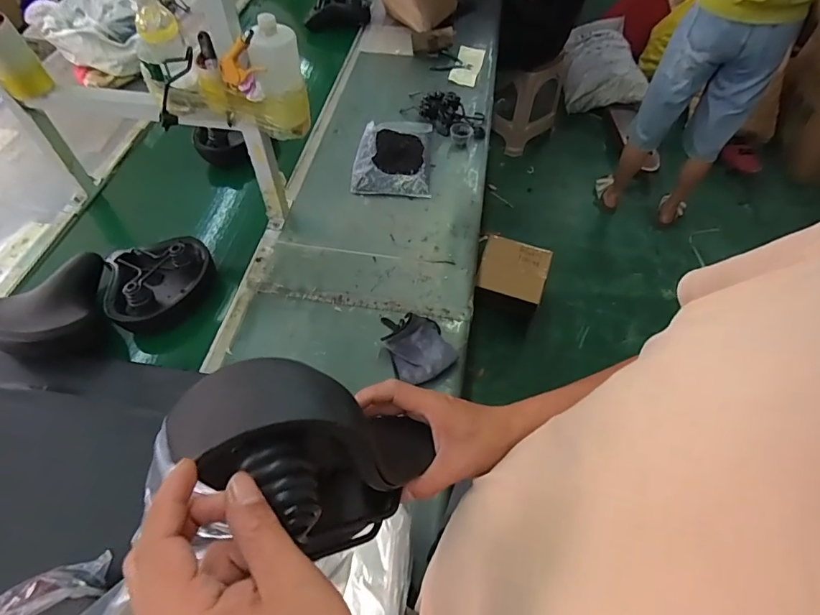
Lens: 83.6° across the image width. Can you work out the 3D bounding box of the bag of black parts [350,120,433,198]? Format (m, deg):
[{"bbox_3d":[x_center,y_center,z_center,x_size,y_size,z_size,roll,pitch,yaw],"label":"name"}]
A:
[{"bbox_3d":[-0.050,-0.436,1.307,0.209,0.030,0.303,2,56,0],"label":"bag of black parts"}]

